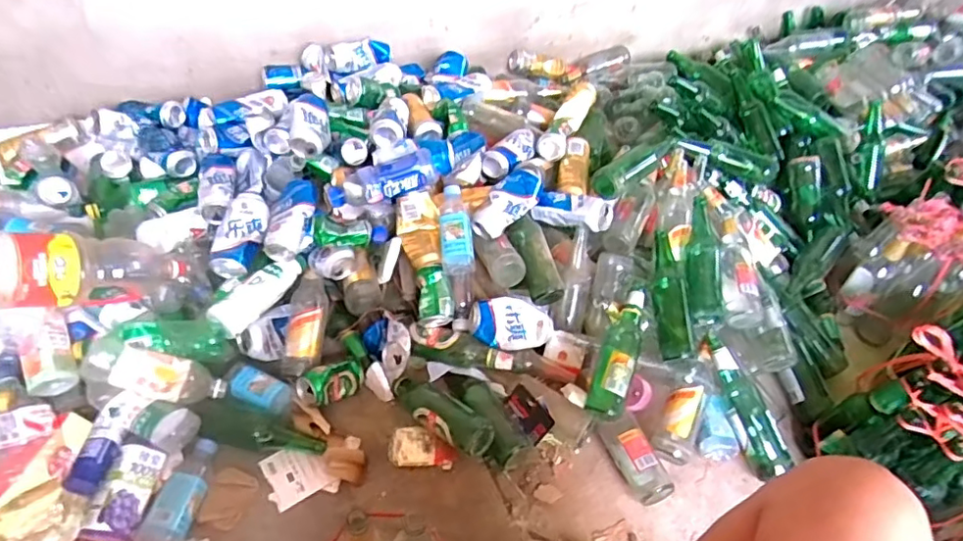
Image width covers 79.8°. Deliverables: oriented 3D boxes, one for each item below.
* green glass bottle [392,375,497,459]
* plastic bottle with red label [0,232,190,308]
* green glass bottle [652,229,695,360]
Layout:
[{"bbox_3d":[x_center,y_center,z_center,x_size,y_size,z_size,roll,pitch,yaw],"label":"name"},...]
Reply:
[{"bbox_3d":[-0.071,0.244,1.004,0.207,0.060,0.069,35,53,25],"label":"green glass bottle"},{"bbox_3d":[-0.626,-0.002,0.926,0.100,0.116,0.294,39,22,27],"label":"plastic bottle with red label"},{"bbox_3d":[0.367,0.047,1.129,0.062,0.055,0.259,0,72,-5],"label":"green glass bottle"}]

